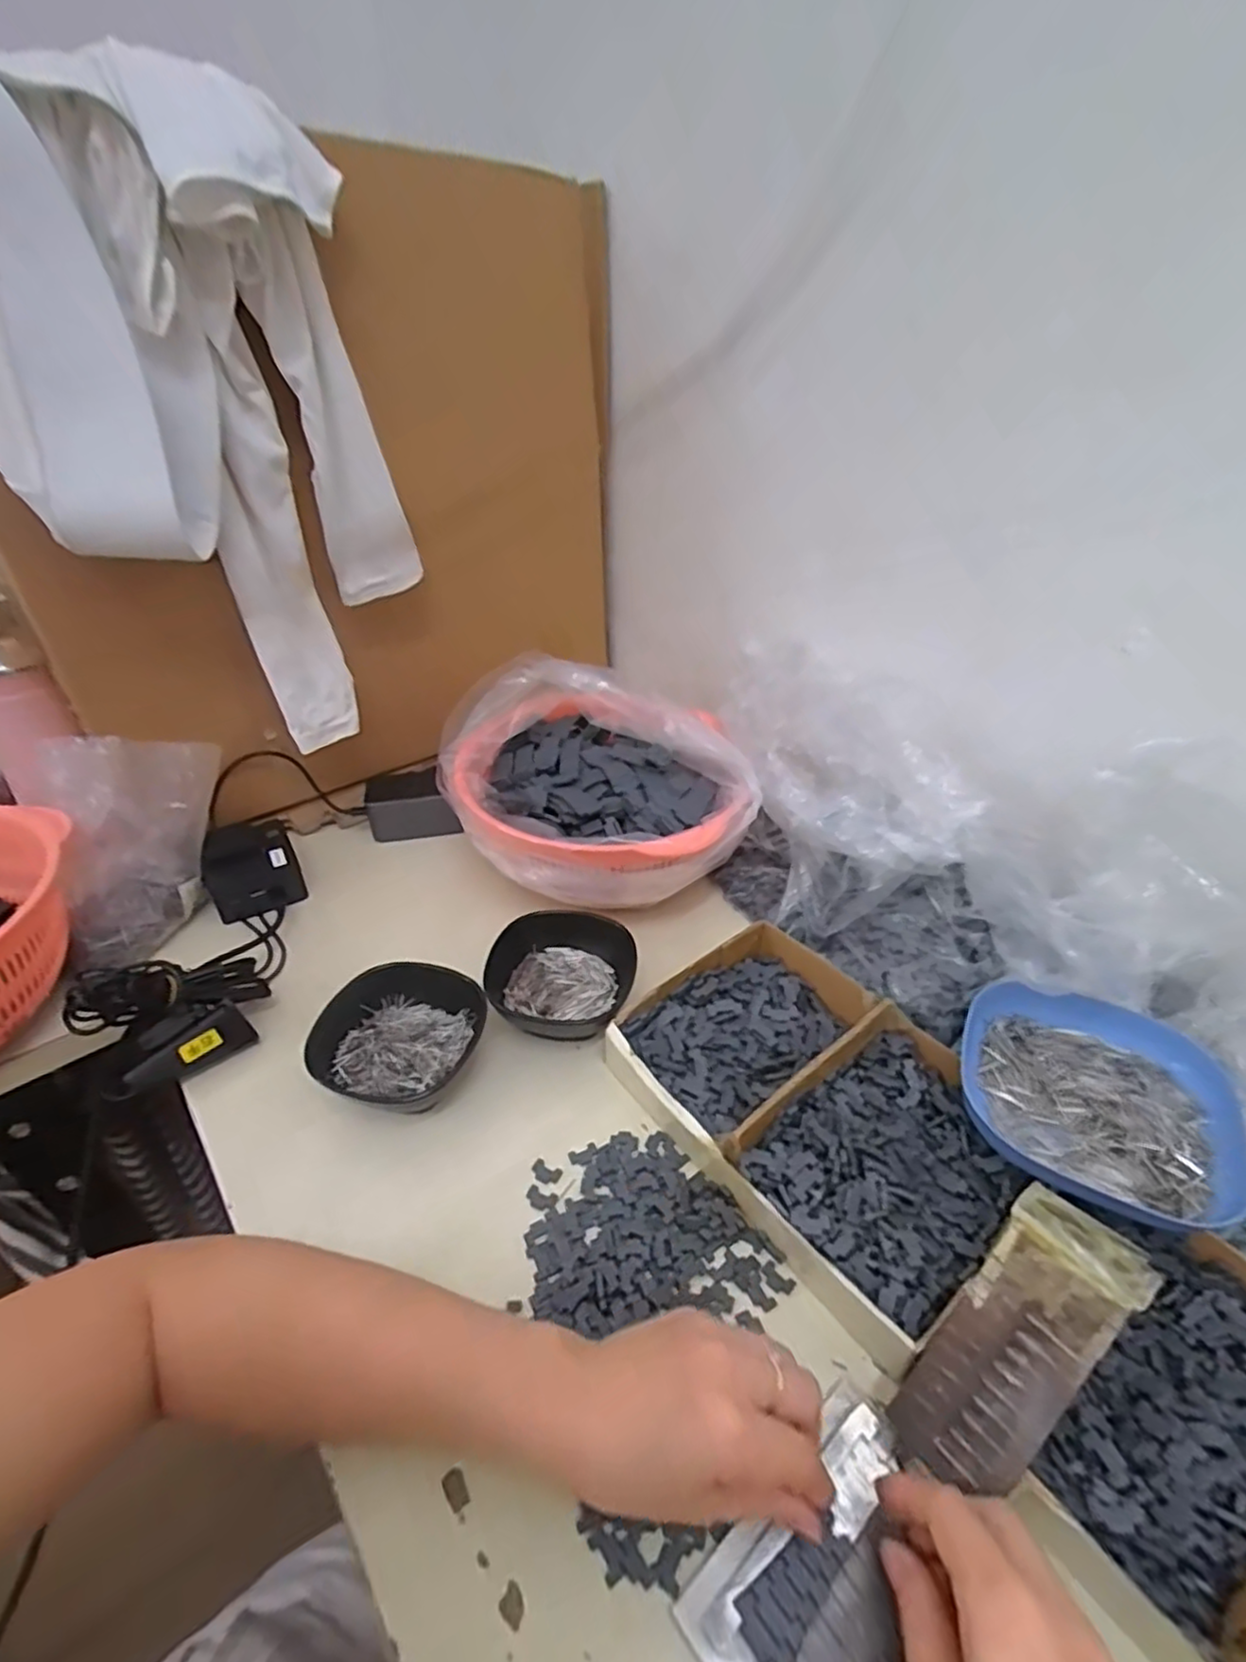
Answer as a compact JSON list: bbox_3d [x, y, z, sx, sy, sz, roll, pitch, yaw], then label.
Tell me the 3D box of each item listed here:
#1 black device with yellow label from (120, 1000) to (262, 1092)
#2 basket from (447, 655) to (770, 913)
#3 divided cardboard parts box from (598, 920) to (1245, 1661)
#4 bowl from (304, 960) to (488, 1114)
[{"bbox_3d":[-0.295,0.154,0.472,0.016,0.037,0.076,29,45,33],"label":"black device with yellow label"},{"bbox_3d":[-0.030,-0.038,0.617,0.235,0.134,0.246,-8,37,-12],"label":"basket"},{"bbox_3d":[0.205,0.221,0.361,0.185,0.052,0.487,-23,42,-29],"label":"divided cardboard parts box"},{"bbox_3d":[-0.154,0.143,0.481,0.096,0.046,0.115,26,43,30],"label":"bowl"}]

